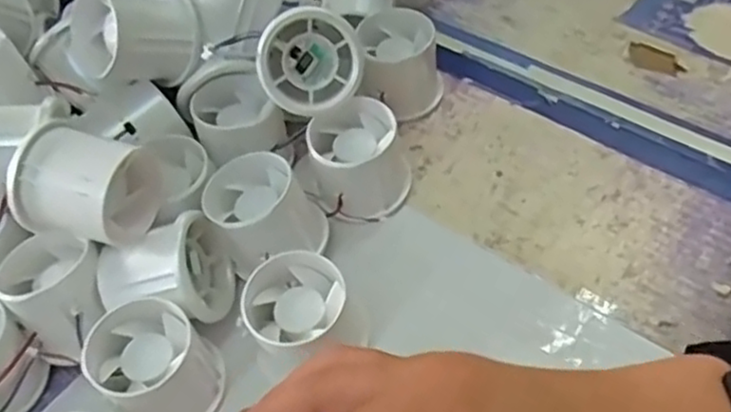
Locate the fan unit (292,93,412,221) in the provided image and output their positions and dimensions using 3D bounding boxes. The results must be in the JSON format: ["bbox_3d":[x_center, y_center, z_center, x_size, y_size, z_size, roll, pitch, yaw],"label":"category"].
[{"bbox_3d":[-0.004,-0.024,0.407,0.059,0.048,0.055,-4,52,4],"label":"fan unit"}]

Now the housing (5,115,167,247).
[{"bbox_3d":[-0.137,-0.007,0.357,0.053,0.062,0.054,7,54,13],"label":"housing"}]

